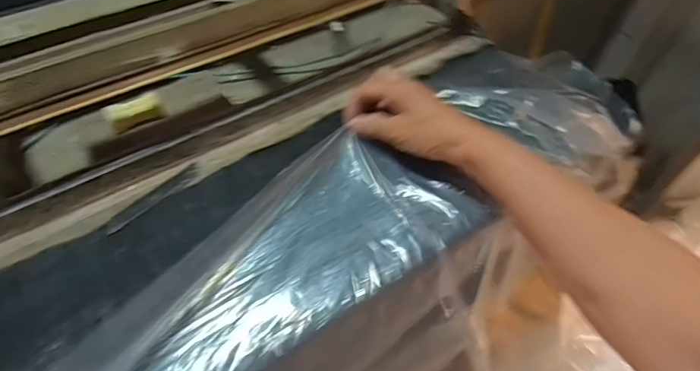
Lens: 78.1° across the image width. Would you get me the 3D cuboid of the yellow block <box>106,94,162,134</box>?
[{"bbox_3d":[-0.214,-0.072,0.433,0.048,0.026,0.018,-26,57,-21],"label":"yellow block"}]

